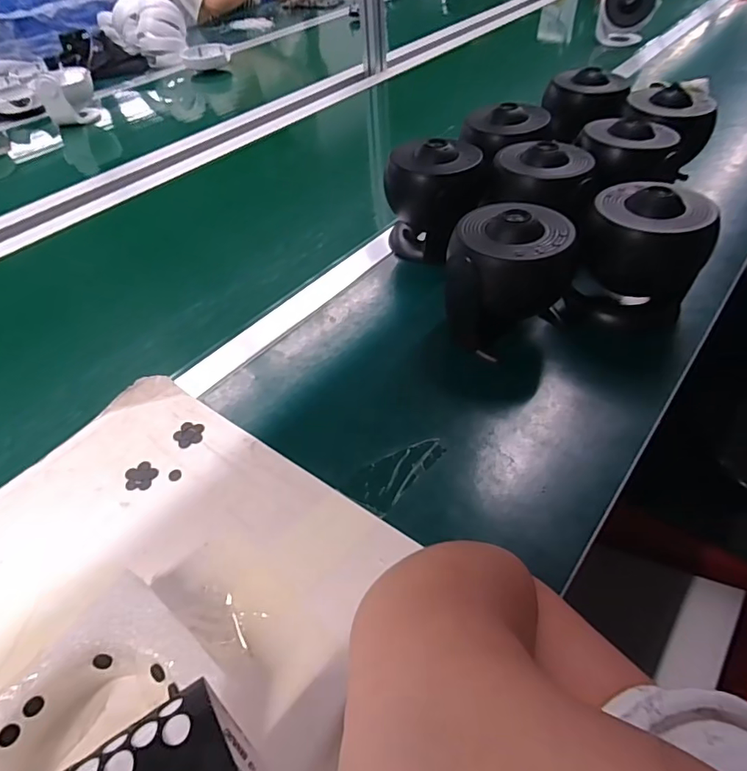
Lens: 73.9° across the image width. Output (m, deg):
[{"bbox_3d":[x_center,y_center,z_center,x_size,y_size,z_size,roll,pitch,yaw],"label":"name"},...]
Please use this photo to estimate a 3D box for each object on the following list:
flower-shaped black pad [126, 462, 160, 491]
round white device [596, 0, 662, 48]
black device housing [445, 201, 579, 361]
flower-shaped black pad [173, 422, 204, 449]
[{"bbox_3d":[-0.194,0.076,0.413,0.026,0.004,0.025,28,55,26],"label":"flower-shaped black pad"},{"bbox_3d":[0.591,-0.868,1.150,0.120,0.136,0.085,15,50,18],"label":"round white device"},{"bbox_3d":[0.129,-0.101,0.477,0.112,0.117,0.105,15,50,17],"label":"black device housing"},{"bbox_3d":[-0.162,0.042,0.438,0.025,0.004,0.027,-35,55,-25],"label":"flower-shaped black pad"}]

